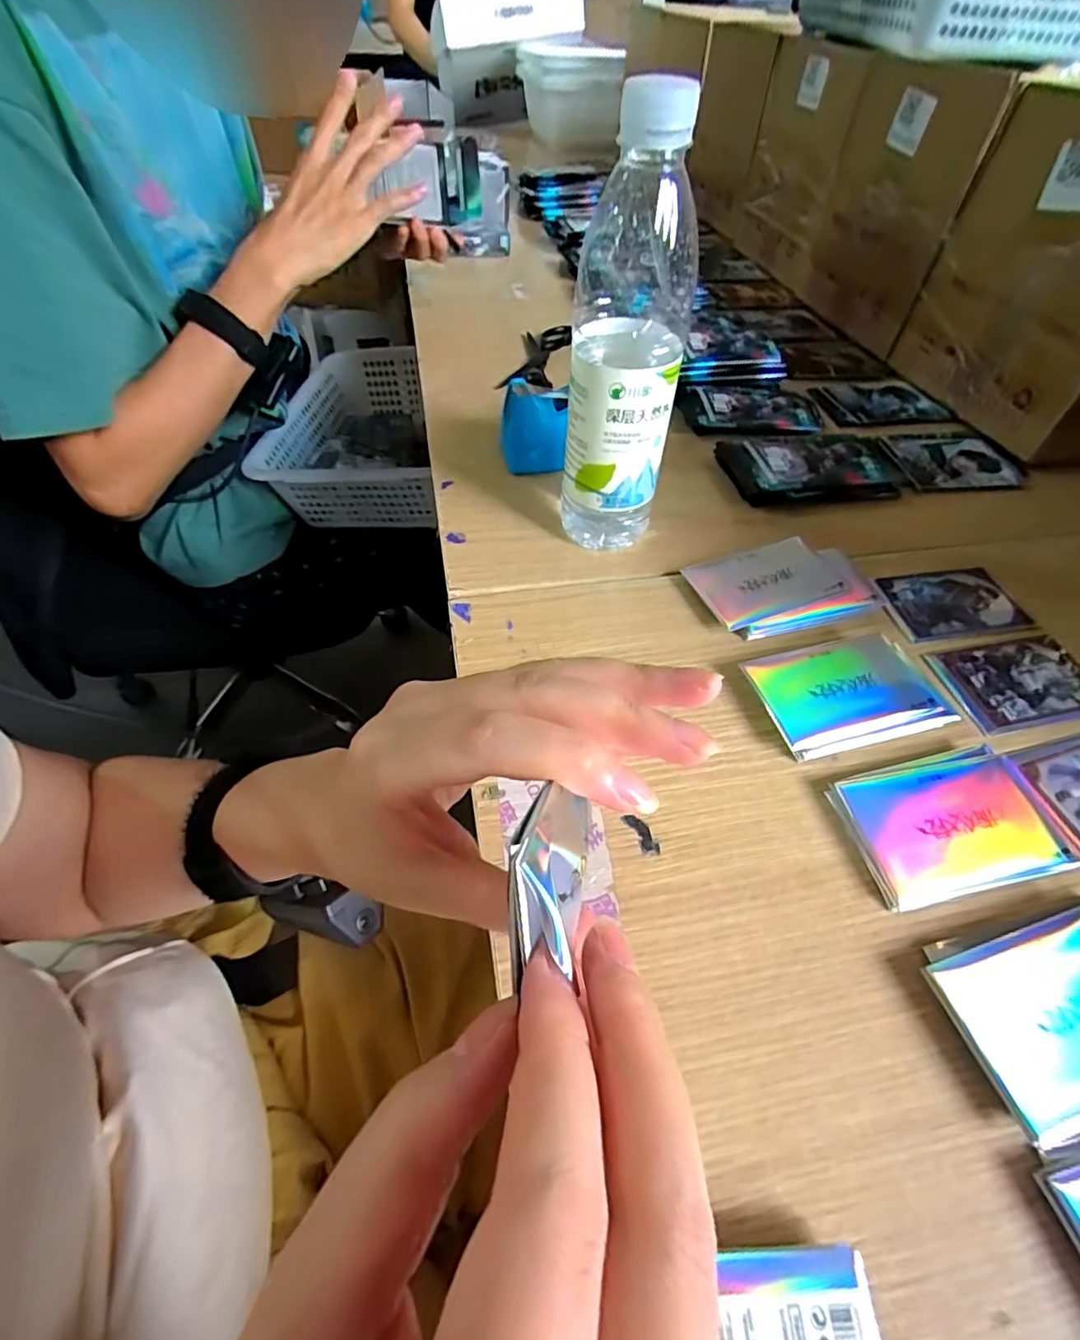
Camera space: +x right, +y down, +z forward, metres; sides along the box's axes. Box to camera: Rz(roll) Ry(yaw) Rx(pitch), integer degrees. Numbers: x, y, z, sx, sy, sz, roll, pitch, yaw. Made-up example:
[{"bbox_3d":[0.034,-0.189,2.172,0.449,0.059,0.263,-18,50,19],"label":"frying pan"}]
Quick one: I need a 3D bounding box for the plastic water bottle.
[{"bbox_3d":[0.047,-0.172,0.328,0.067,0.225,0.060,8,52,3],"label":"plastic water bottle"}]

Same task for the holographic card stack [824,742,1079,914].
[{"bbox_3d":[0.200,0.074,0.278,0.098,0.012,0.065,-9,53,-11],"label":"holographic card stack"}]

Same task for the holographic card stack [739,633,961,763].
[{"bbox_3d":[0.172,0.012,0.322,0.093,0.016,0.063,-9,53,-11],"label":"holographic card stack"}]

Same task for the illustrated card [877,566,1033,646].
[{"bbox_3d":[0.271,-0.045,0.376,0.093,0.005,0.055,-8,57,-8],"label":"illustrated card"}]

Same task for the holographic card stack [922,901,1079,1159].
[{"bbox_3d":[0.220,0.135,0.231,0.105,0.013,0.066,-13,53,-13],"label":"holographic card stack"}]

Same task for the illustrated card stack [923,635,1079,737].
[{"bbox_3d":[0.288,0.006,0.338,0.093,0.004,0.059,-7,52,-9],"label":"illustrated card stack"}]

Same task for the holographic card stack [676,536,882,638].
[{"bbox_3d":[0.162,-0.056,0.375,0.120,0.014,0.068,-10,53,-11],"label":"holographic card stack"}]

